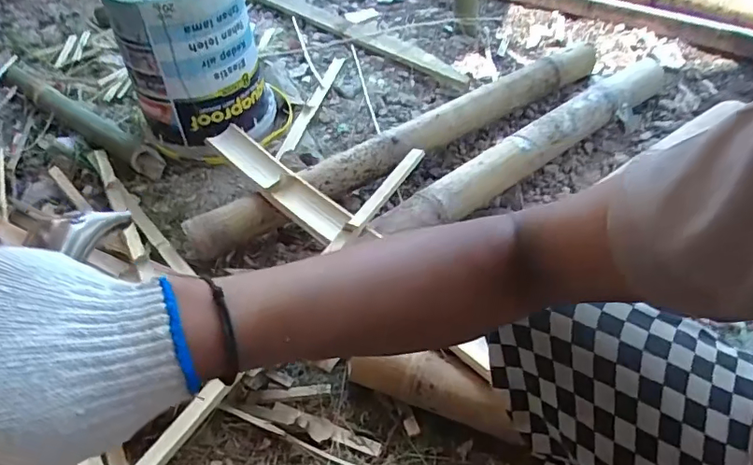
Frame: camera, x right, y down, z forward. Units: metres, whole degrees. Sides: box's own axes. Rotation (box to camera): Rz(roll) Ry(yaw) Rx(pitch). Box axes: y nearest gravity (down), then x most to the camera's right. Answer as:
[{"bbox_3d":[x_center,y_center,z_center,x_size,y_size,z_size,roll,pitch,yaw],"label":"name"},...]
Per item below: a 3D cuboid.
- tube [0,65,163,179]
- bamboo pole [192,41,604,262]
[{"bbox_3d":[-0.726,-0.292,1.250,0.663,0.056,0.074,30,58,27],"label":"tube"},{"bbox_3d":[0.110,-0.214,1.094,1.052,0.079,0.094,-29,53,-19],"label":"bamboo pole"}]

